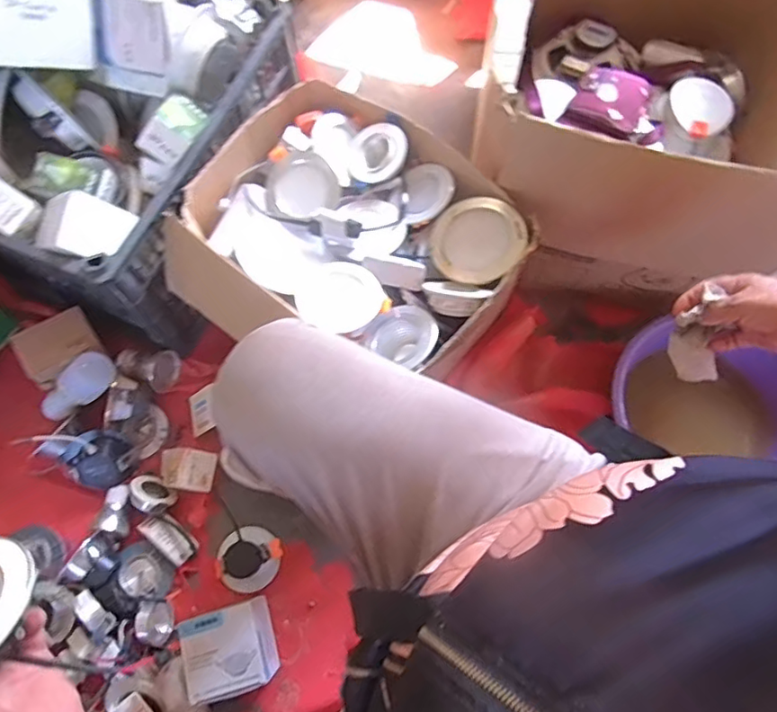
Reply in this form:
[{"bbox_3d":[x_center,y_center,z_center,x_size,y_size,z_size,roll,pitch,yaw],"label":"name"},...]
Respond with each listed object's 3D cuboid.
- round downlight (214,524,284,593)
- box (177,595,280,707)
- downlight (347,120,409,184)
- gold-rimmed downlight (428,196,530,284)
[{"bbox_3d":[-0.199,0.287,0.792,0.083,0.039,0.088,0,71,-1],"label":"round downlight"},{"bbox_3d":[-0.206,0.377,0.730,0.104,0.084,0.108,-17,72,-7],"label":"box"},{"bbox_3d":[-0.016,-0.275,0.758,0.083,0.019,0.083,-11,87,29],"label":"downlight"},{"bbox_3d":[0.115,-0.140,0.706,0.111,0.040,0.115,-46,63,3],"label":"gold-rimmed downlight"}]

